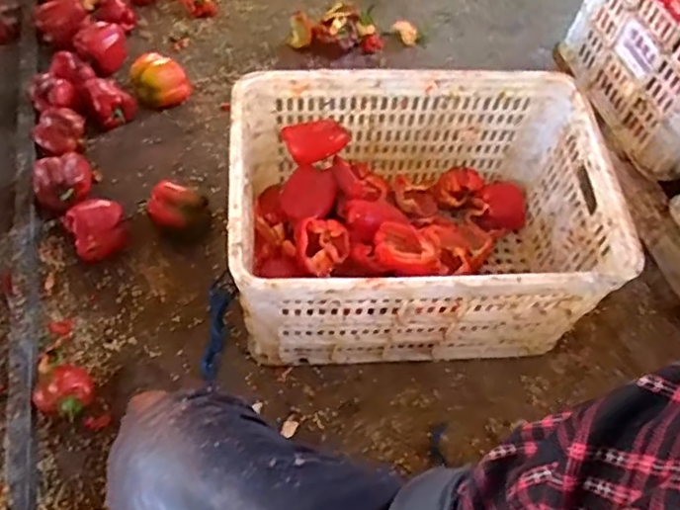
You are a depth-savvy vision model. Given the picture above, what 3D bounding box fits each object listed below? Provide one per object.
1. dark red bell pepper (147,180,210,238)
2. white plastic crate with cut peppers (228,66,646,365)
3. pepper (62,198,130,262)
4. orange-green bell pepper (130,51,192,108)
[{"bbox_3d":[-0.277,-0.076,1.044,0.091,0.088,0.069,19,60,7],"label":"dark red bell pepper"},{"bbox_3d":[0.107,-0.046,0.942,0.512,0.304,0.351,-2,60,-5],"label":"white plastic crate with cut peppers"},{"bbox_3d":[-0.405,-0.040,1.022,0.089,0.081,0.085,2,60,-3],"label":"pepper"},{"bbox_3d":[-0.359,-0.350,1.198,0.103,0.067,0.113,2,60,-3],"label":"orange-green bell pepper"}]

